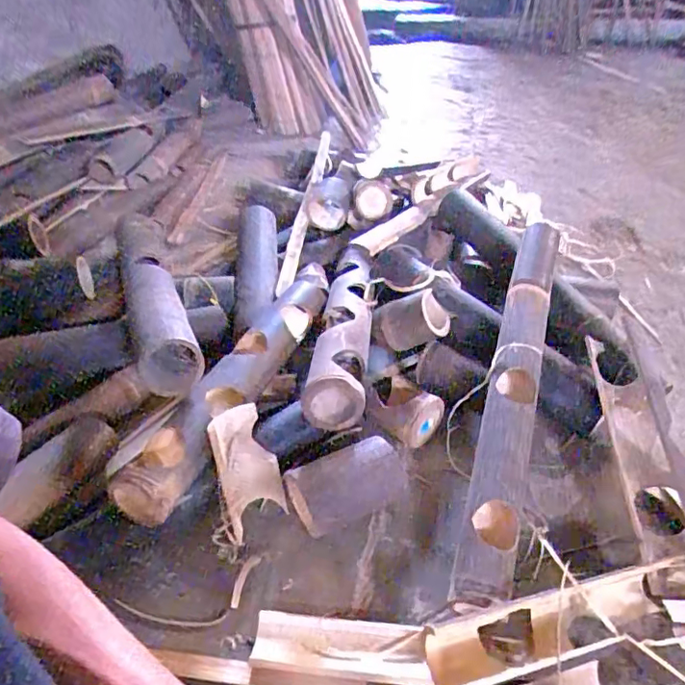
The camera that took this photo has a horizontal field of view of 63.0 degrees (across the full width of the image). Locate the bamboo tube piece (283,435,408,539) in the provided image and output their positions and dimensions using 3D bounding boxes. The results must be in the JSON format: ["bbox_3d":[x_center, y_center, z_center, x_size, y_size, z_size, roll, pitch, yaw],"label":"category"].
[{"bbox_3d":[0.006,0.185,0.706,0.145,0.077,0.073,-12,42,-16],"label":"bamboo tube piece"}]

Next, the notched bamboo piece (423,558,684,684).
[{"bbox_3d":[0.229,0.290,0.564,0.294,0.058,0.069,-8,41,-12],"label":"notched bamboo piece"}]

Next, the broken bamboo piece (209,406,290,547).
[{"bbox_3d":[-0.114,0.152,0.672,0.075,0.149,0.020,-13,1,-30],"label":"broken bamboo piece"}]

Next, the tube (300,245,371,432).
[{"bbox_3d":[0.006,-0.032,0.849,0.080,0.068,0.393,5,40,4],"label":"tube"}]

